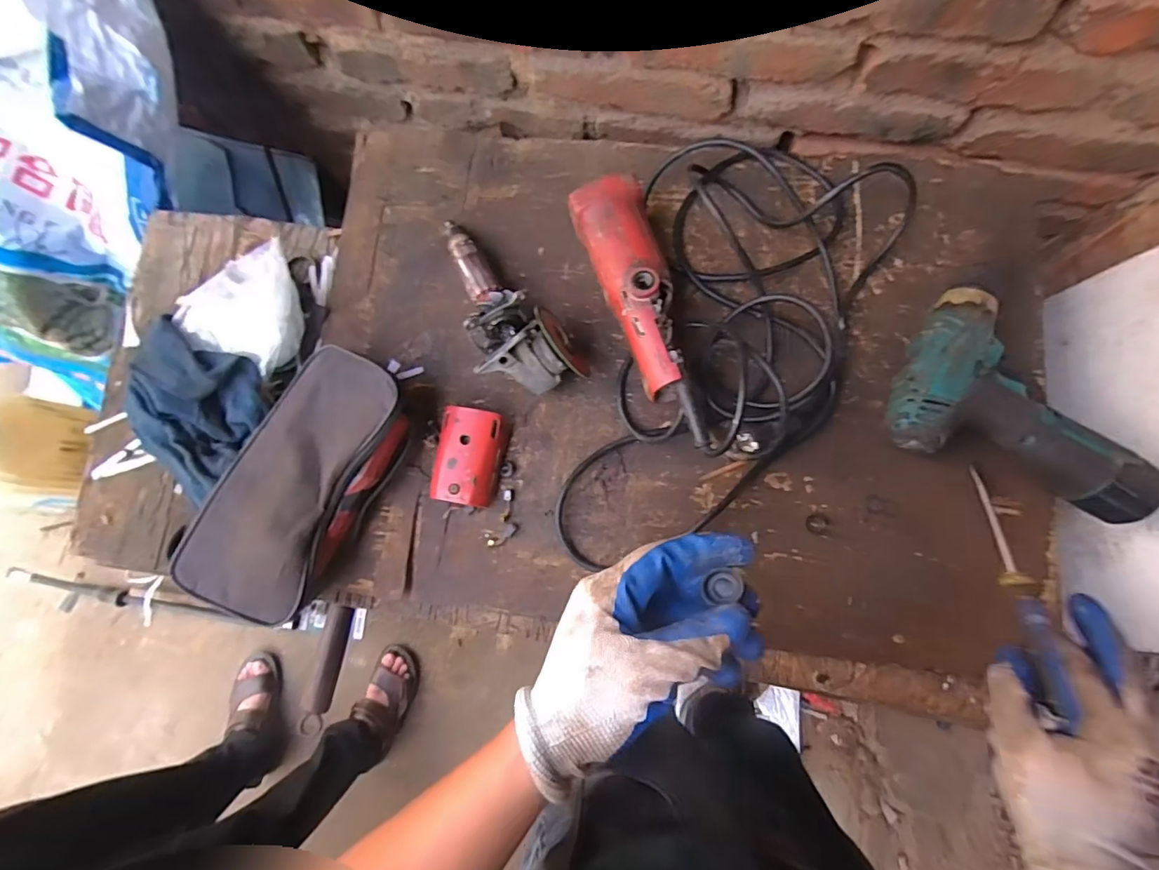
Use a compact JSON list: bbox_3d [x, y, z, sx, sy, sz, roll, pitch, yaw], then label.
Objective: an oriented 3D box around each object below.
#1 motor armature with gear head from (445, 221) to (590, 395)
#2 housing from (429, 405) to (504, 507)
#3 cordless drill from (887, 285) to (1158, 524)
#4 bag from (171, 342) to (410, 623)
[{"bbox_3d":[-0.080,-0.120,0.490,0.086,0.060,0.206,-34,81,-2],"label":"motor armature with gear head"},{"bbox_3d":[-0.101,0.020,0.481,0.057,0.028,0.084,10,82,5],"label":"housing"},{"bbox_3d":[0.369,-0.035,0.444,0.191,0.065,0.159,22,83,6],"label":"cordless drill"},{"bbox_3d":[-0.240,0.042,0.467,0.118,0.069,0.233,24,83,7],"label":"bag"}]

